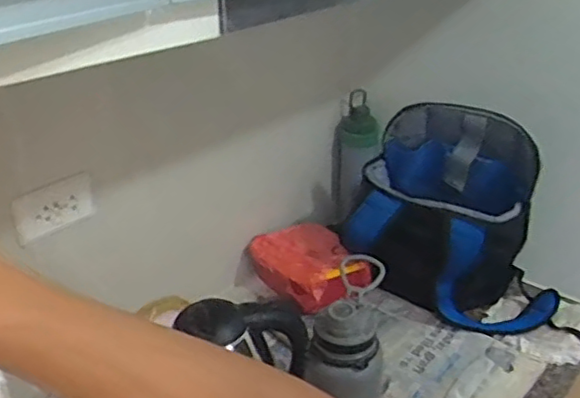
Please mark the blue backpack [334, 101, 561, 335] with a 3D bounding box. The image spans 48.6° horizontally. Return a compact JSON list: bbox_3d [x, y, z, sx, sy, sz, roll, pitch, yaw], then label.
[{"bbox_3d":[0.275,0.023,1.099,0.320,0.329,0.209,2,27,6],"label":"blue backpack"}]

